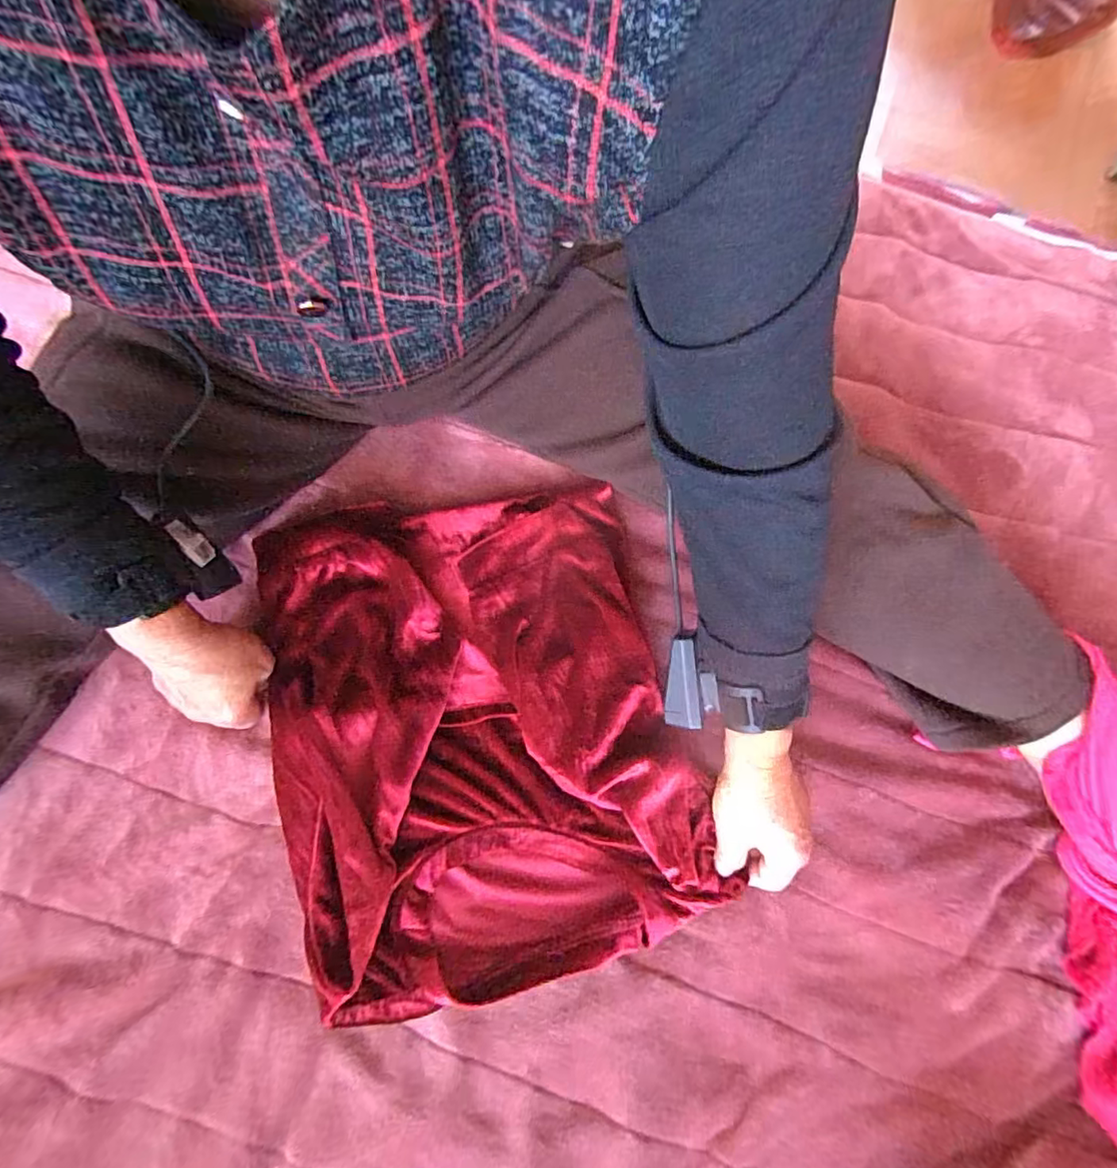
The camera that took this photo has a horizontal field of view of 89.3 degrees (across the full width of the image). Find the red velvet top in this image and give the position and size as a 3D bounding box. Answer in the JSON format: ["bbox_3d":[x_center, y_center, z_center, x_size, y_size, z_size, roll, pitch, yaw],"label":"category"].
[{"bbox_3d":[-0.069,0.112,0.460,0.318,0.035,0.382,-11,74,-4],"label":"red velvet top"}]

